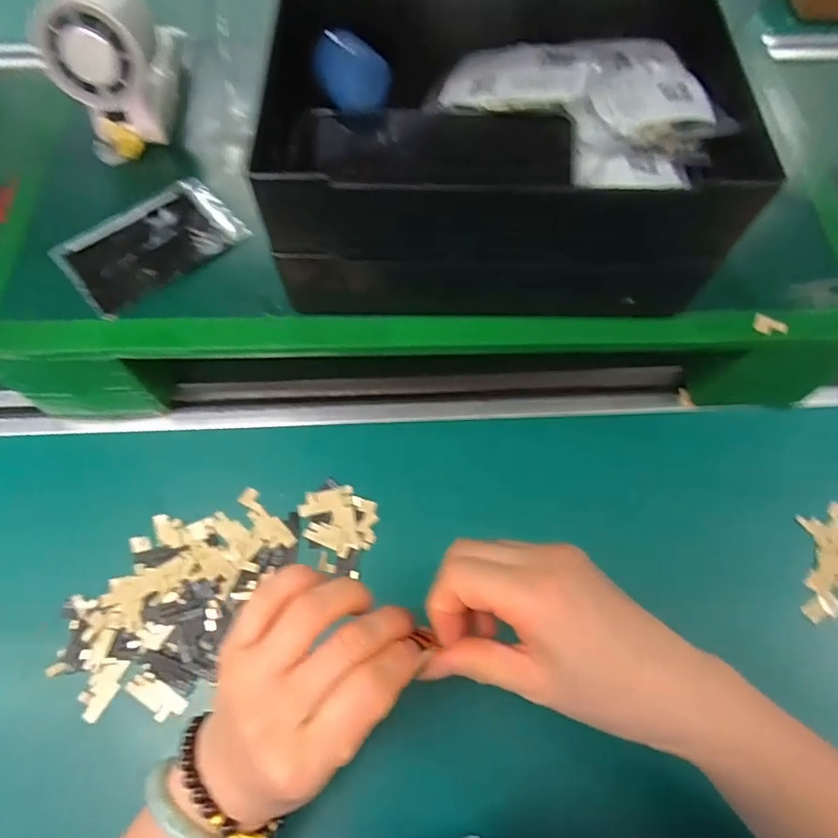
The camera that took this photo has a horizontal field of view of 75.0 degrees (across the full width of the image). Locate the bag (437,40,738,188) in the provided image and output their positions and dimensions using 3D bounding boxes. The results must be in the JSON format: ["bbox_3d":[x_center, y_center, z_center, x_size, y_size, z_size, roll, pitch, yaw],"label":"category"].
[{"bbox_3d":[0.092,-0.179,0.313,0.152,0.027,0.102,5,66,1],"label":"bag"}]

